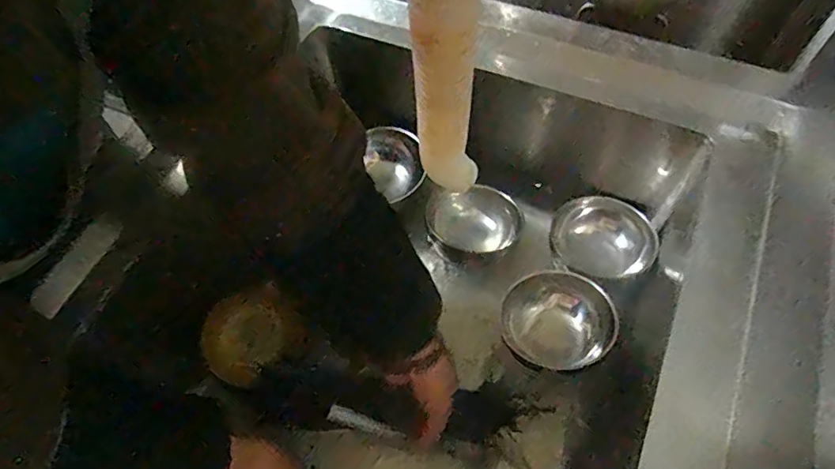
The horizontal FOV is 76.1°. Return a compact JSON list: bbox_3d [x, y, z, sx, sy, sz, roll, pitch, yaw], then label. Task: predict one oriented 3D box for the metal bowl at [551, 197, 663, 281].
[{"bbox_3d":[0.204,0.005,0.593,0.104,0.042,0.106,-1,61,2],"label":"metal bowl"}]

